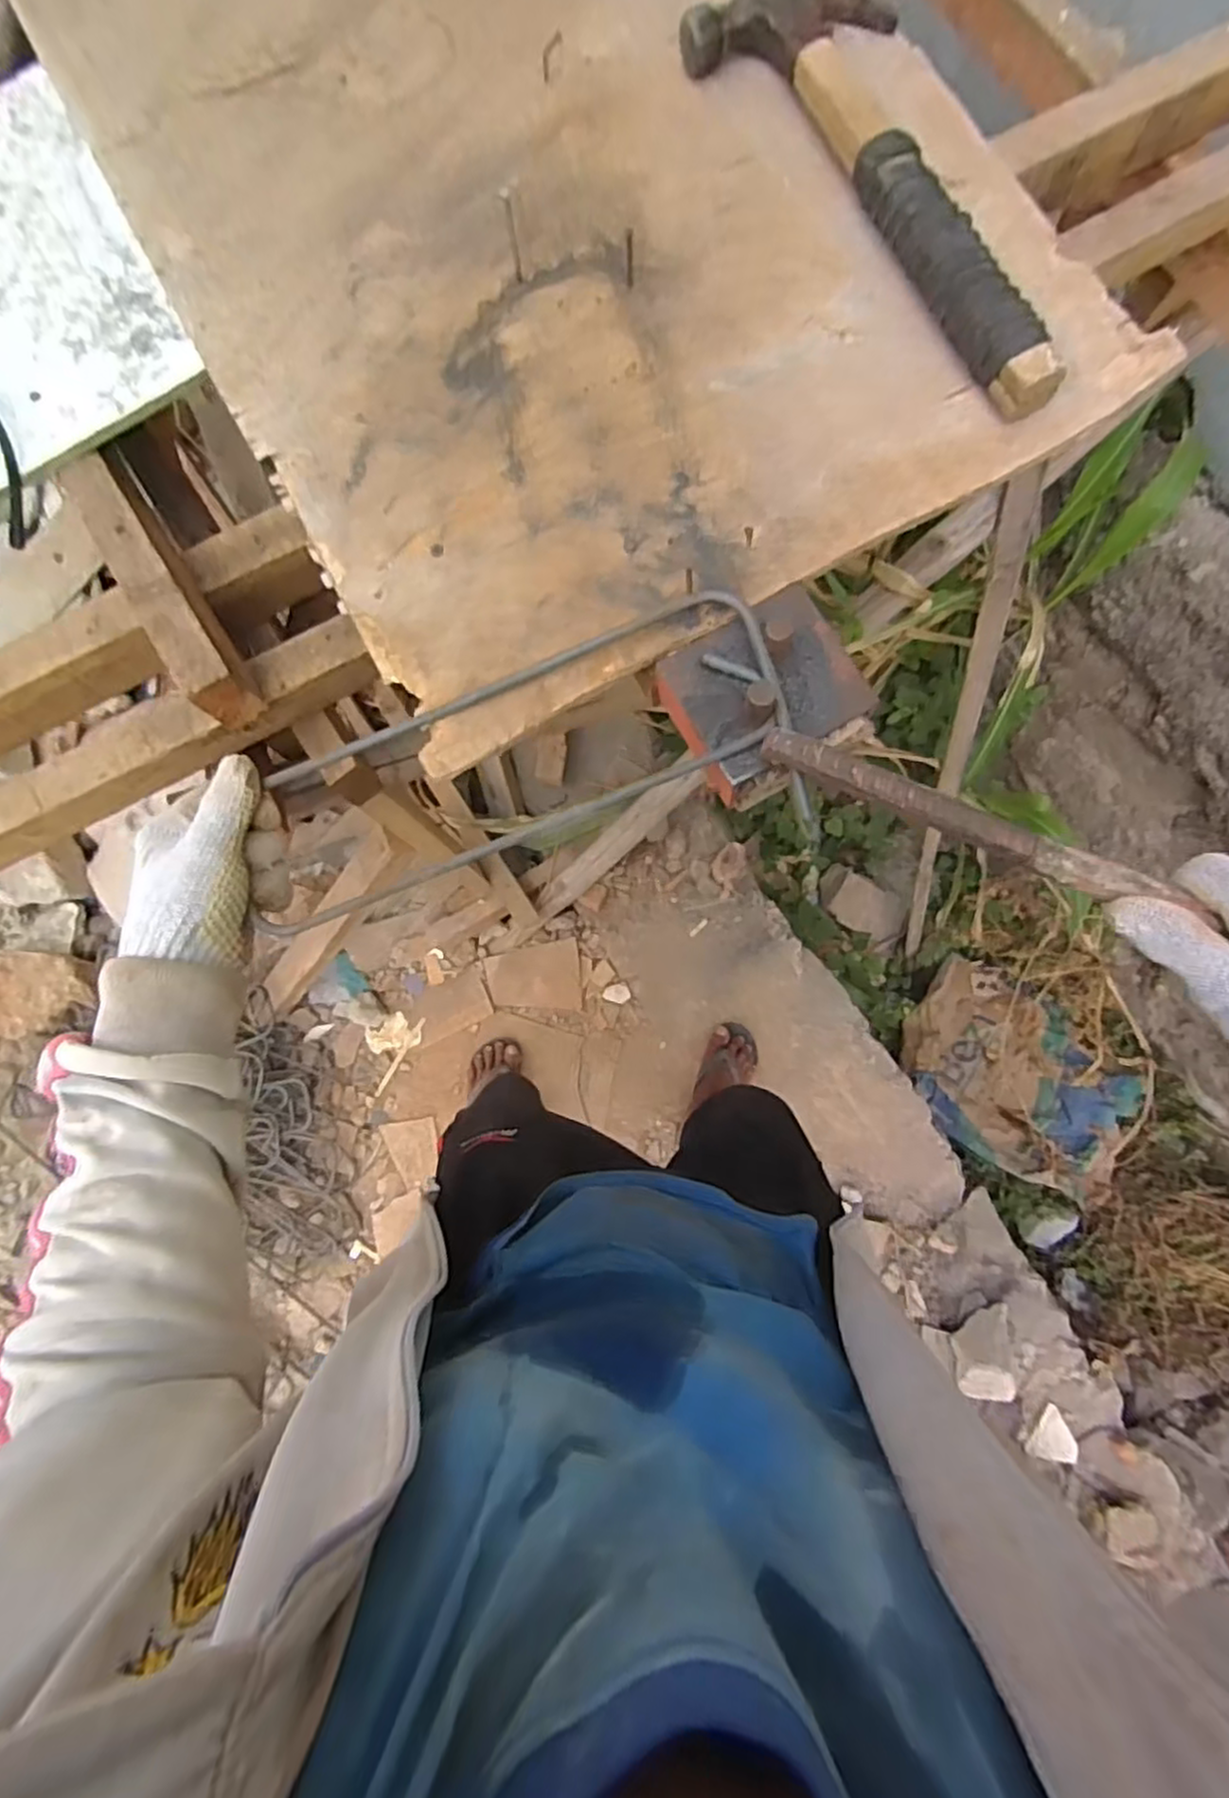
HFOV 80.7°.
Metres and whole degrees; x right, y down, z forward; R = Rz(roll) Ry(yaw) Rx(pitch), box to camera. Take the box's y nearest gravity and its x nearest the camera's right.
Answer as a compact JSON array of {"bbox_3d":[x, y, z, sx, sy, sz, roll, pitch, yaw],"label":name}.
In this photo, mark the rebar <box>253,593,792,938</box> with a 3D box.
[{"bbox_3d":[-0.068,-0.081,0.428,0.333,0.025,0.106,-24,81,4],"label":"rebar"}]

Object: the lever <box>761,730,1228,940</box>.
[{"bbox_3d":[0.331,0.024,0.368,0.547,0.016,0.019,24,85,3],"label":"lever"}]

